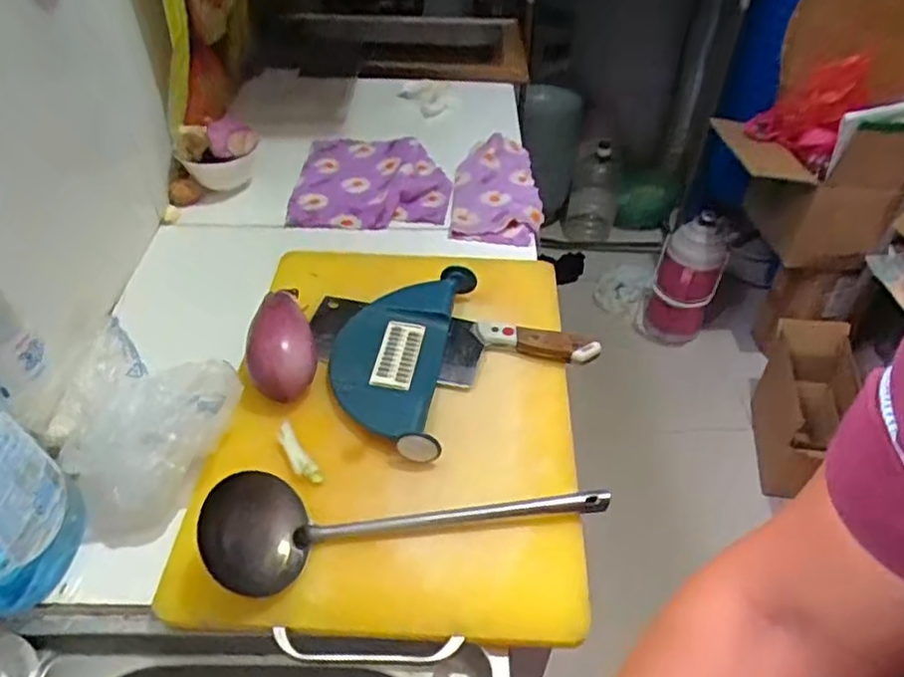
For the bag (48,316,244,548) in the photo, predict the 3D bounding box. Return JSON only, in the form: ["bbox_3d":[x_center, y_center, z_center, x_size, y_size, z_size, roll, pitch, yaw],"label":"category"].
[{"bbox_3d":[-0.254,0.083,0.543,0.108,0.118,0.129,11,45,10],"label":"bag"}]

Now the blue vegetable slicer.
[{"bbox_3d":[-0.056,0.012,0.658,0.120,0.030,0.232,7,45,5],"label":"blue vegetable slicer"}]

